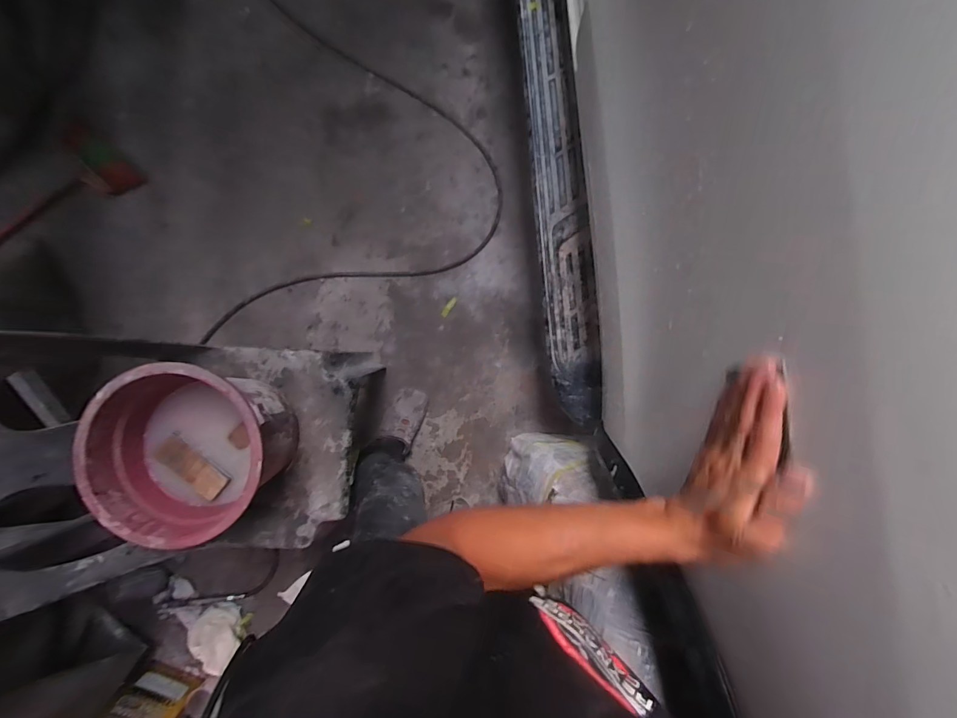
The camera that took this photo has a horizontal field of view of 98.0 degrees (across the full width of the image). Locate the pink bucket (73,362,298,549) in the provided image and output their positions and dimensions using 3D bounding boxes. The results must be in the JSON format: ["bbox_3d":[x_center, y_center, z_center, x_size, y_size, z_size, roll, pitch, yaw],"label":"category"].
[{"bbox_3d":[-0.485,0.154,0.716,0.277,0.205,0.270,-2,87,-6],"label":"pink bucket"}]

